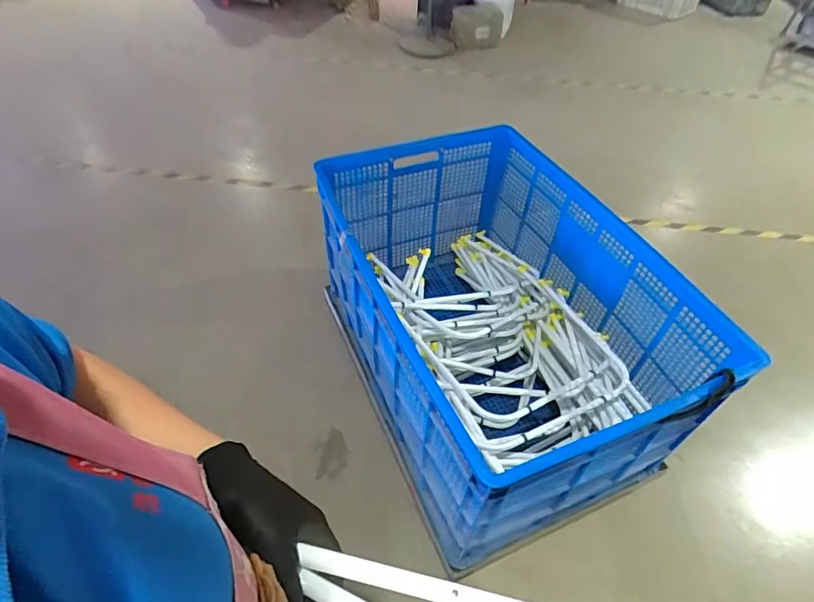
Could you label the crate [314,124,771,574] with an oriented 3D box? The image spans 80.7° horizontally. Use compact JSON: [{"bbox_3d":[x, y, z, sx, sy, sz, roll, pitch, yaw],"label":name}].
[{"bbox_3d":[0.215,0.036,1.323,0.679,0.570,1.016,-19,52,-19],"label":"crate"}]

